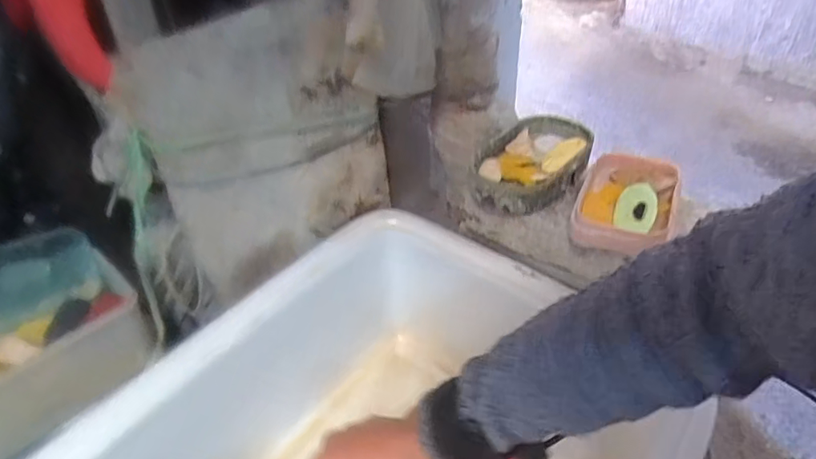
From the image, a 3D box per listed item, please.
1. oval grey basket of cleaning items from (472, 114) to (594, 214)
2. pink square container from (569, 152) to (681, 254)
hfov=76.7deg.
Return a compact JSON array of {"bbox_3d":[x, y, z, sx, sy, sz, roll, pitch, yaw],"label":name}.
[{"bbox_3d":[0.132,-0.070,0.541,0.099,0.035,0.150,16,44,21],"label":"oval grey basket of cleaning items"},{"bbox_3d":[0.207,-0.029,0.487,0.084,0.031,0.125,15,43,19],"label":"pink square container"}]

